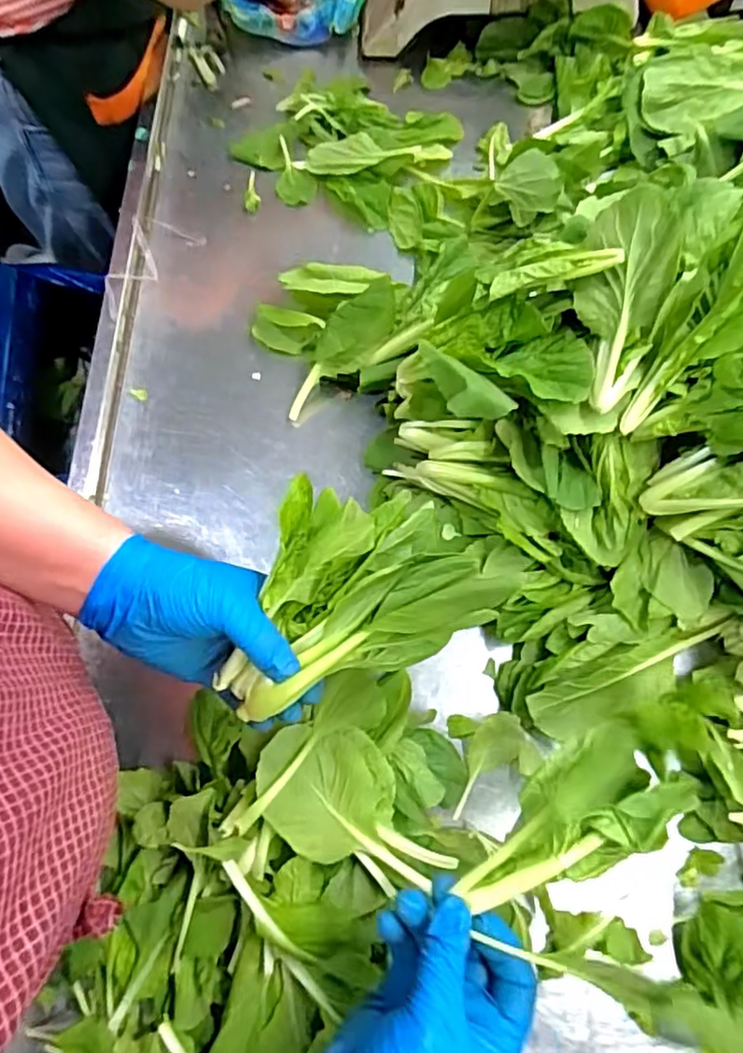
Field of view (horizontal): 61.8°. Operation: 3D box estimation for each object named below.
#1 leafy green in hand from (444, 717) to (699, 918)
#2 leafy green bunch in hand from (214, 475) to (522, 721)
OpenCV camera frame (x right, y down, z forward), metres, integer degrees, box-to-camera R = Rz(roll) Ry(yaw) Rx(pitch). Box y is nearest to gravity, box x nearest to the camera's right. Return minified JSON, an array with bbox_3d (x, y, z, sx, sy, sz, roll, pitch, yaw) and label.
[{"bbox_3d":[0.110,0.166,0.346,0.132,0.035,0.058,-30,74,-11],"label":"leafy green in hand"},{"bbox_3d":[-0.017,0.033,0.386,0.168,0.097,0.120,-19,72,-6],"label":"leafy green bunch in hand"}]

